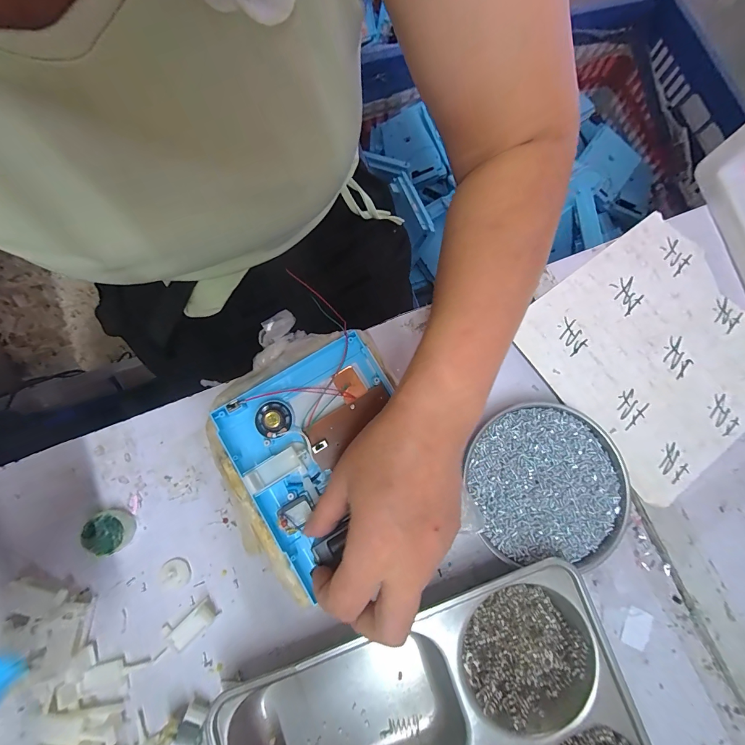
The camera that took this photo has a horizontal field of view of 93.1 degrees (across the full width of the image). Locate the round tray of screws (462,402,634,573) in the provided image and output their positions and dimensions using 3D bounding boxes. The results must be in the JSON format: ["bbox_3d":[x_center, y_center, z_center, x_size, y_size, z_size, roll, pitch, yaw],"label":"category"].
[{"bbox_3d":[0.148,0.094,0.305,0.132,0.023,0.125,0,75,0],"label":"round tray of screws"}]

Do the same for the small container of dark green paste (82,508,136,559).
[{"bbox_3d":[-0.213,0.130,0.285,0.031,0.019,0.033,-23,77,-6],"label":"small container of dark green paste"}]

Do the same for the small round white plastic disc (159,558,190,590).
[{"bbox_3d":[-0.162,0.164,0.286,0.024,0.005,0.022,0,75,0],"label":"small round white plastic disc"}]

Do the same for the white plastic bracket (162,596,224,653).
[{"bbox_3d":[-0.145,0.199,0.281,0.040,0.006,0.023,-42,79,-10],"label":"white plastic bracket"}]

